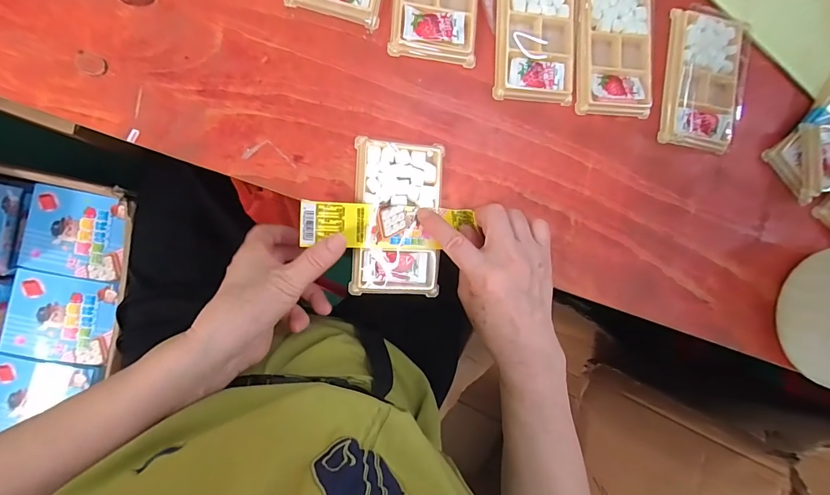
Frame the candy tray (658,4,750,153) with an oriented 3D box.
[{"bbox_3d":[0.301,-0.172,0.382,0.083,0.014,0.137,7,91,-10],"label":"candy tray"}]

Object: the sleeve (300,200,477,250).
[{"bbox_3d":[-0.021,-0.018,0.326,0.148,0.009,0.037,1,92,-16],"label":"sleeve"}]

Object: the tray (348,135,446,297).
[{"bbox_3d":[-0.015,-0.026,0.332,0.078,0.013,0.135,3,91,-10],"label":"tray"}]

